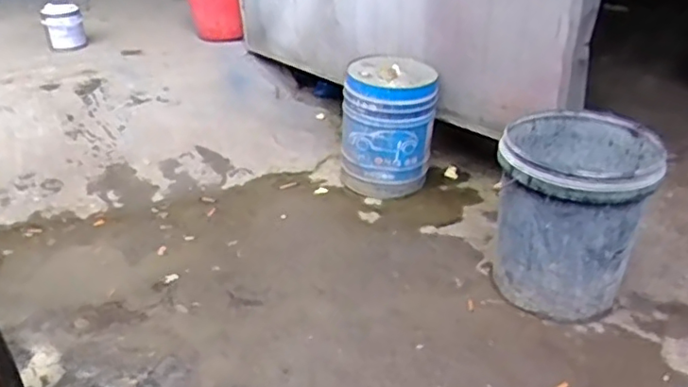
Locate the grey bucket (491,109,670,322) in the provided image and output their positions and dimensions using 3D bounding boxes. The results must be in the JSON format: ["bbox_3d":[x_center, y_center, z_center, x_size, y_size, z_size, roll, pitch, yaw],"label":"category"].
[{"bbox_3d":[0.479,0.054,1.275,0.300,0.372,0.332,14,34,25],"label":"grey bucket"}]

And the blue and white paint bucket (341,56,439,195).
[{"bbox_3d":[0.130,-0.194,1.733,0.264,0.366,0.260,1,30,4],"label":"blue and white paint bucket"}]

